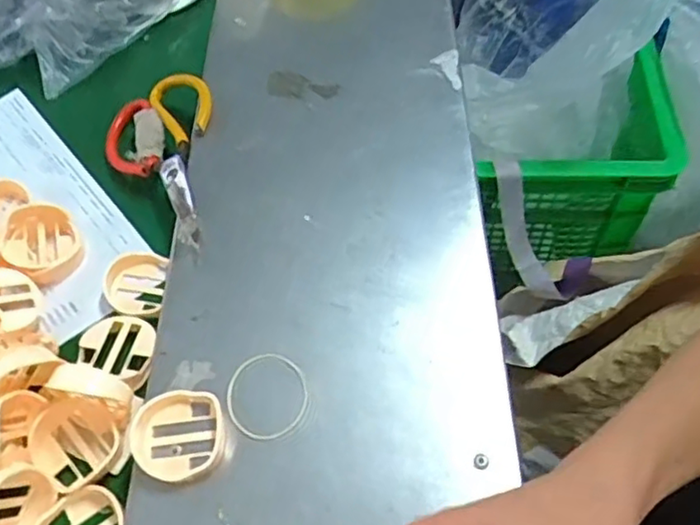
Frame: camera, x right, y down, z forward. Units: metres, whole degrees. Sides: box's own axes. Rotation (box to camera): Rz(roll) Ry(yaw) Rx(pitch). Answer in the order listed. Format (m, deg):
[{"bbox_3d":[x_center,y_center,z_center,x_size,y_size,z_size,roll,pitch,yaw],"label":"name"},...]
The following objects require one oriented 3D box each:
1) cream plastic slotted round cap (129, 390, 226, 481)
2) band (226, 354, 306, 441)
[{"bbox_3d":[-0.111,0.110,0.414,0.060,0.012,0.057,0,58,0],"label":"cream plastic slotted round cap"},{"bbox_3d":[-0.055,0.089,0.433,0.055,0.004,0.057,-20,57,-10],"label":"band"}]

